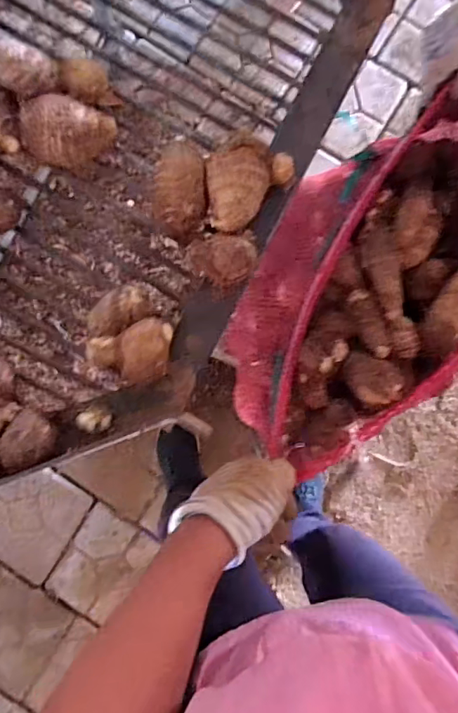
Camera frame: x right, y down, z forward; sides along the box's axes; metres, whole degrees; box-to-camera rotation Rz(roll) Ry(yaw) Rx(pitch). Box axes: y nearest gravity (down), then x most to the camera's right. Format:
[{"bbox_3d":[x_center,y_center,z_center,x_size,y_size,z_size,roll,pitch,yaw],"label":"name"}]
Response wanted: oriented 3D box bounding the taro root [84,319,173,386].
[{"bbox_3d":[-0.070,-0.001,0.390,0.063,0.054,0.040,-18,87,2],"label":"taro root"}]

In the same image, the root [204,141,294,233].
[{"bbox_3d":[0.017,-0.128,0.391,0.068,0.048,0.067,-6,87,2],"label":"root"}]

